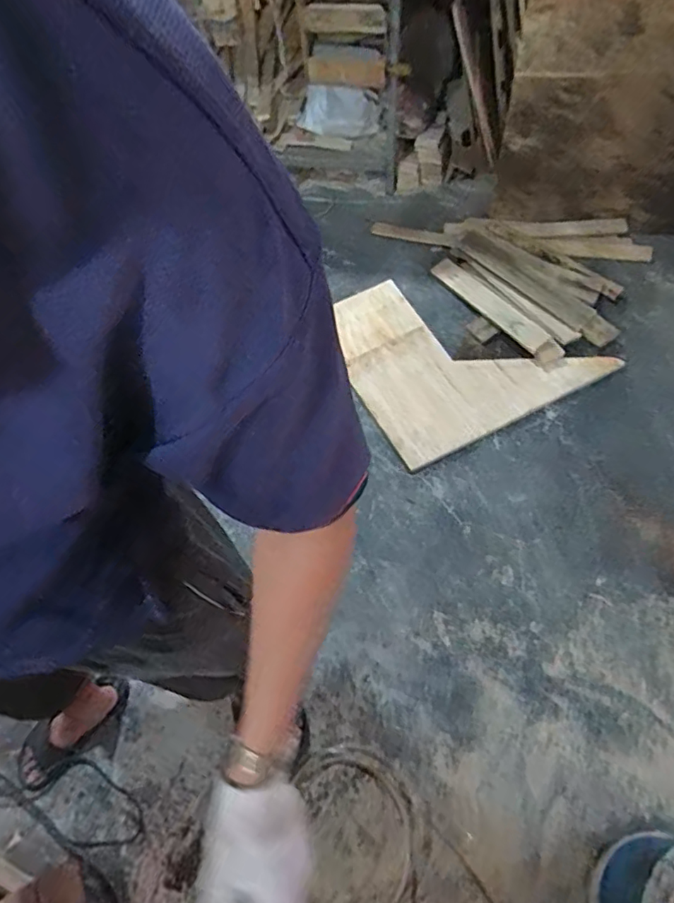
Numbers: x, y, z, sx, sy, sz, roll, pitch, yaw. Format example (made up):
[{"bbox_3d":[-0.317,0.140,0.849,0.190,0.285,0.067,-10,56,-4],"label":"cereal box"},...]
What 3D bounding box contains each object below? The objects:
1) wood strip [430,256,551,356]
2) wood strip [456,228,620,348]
[{"bbox_3d":[0.437,-0.435,1.614,0.073,0.016,0.436,-46,65,8],"label":"wood strip"},{"bbox_3d":[0.565,-0.480,1.595,0.547,0.024,0.079,44,93,19],"label":"wood strip"}]

